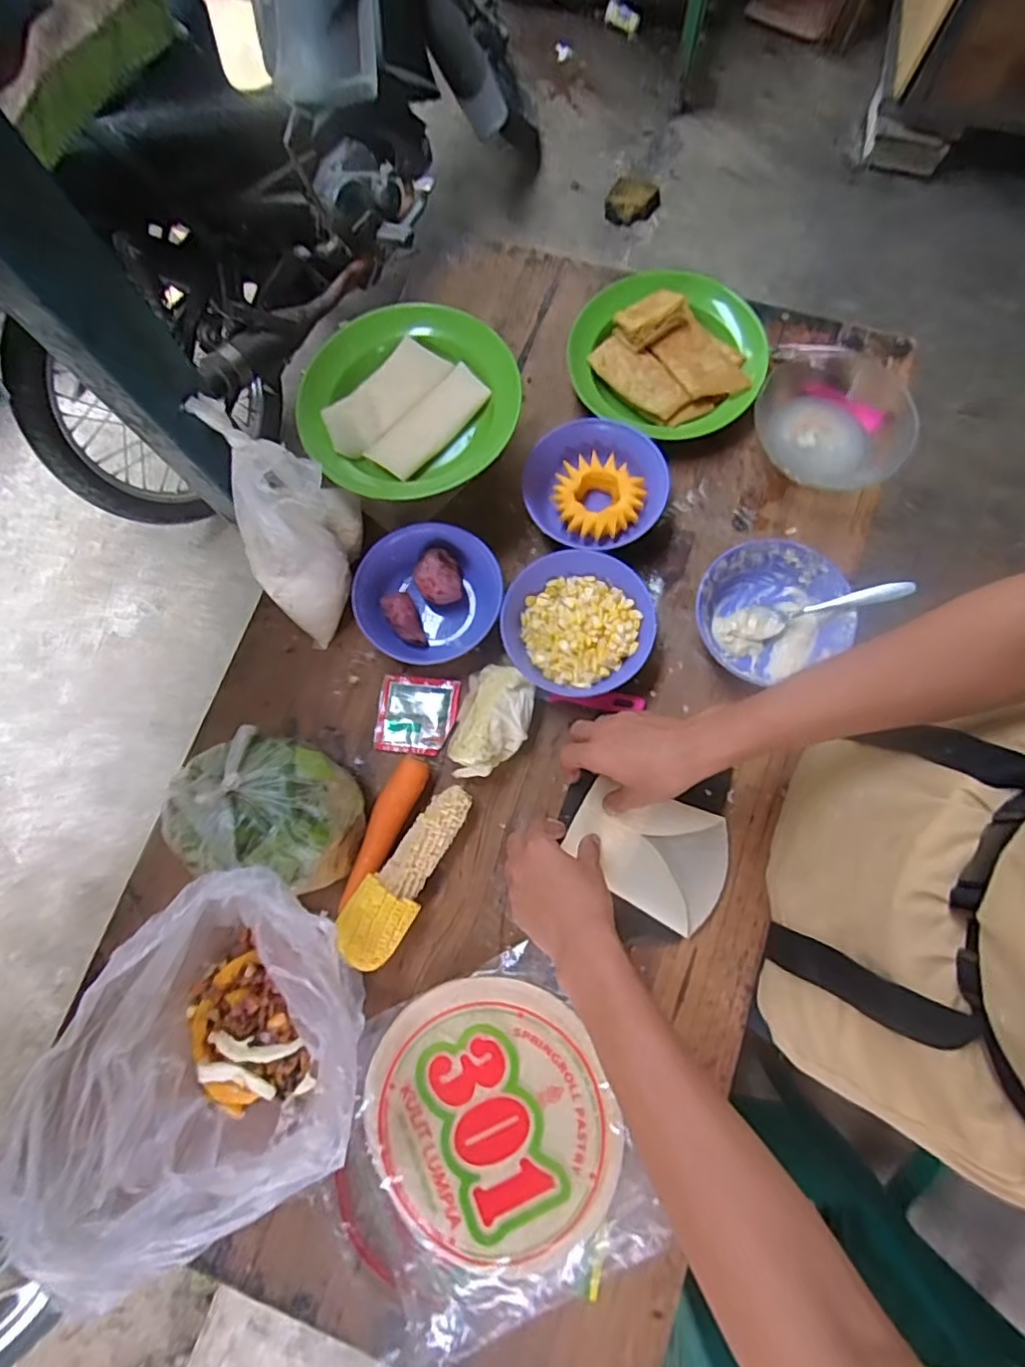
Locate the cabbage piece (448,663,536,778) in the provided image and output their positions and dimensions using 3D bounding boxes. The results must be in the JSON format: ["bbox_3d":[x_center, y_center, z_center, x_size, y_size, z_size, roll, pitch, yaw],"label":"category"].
[{"bbox_3d":[-0.019,0.038,0.578,0.067,0.063,0.106,15,80,3],"label":"cabbage piece"}]

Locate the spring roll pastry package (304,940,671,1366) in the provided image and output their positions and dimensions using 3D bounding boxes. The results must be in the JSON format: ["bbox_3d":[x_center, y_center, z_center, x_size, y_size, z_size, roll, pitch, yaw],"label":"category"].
[{"bbox_3d":[-0.038,0.401,0.513,0.255,0.029,0.258,-25,80,-4],"label":"spring roll pastry package"}]

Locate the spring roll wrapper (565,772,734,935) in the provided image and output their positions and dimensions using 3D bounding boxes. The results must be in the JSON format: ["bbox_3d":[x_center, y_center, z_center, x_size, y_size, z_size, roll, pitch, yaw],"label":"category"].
[{"bbox_3d":[0.131,0.156,0.572,0.149,0.011,0.107,28,77,1],"label":"spring roll wrapper"}]

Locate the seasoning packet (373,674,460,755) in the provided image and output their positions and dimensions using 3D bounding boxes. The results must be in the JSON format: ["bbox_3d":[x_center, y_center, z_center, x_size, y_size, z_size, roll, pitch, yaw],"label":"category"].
[{"bbox_3d":[-0.097,0.031,0.615,0.080,0.008,0.078,5,76,8],"label":"seasoning packet"}]

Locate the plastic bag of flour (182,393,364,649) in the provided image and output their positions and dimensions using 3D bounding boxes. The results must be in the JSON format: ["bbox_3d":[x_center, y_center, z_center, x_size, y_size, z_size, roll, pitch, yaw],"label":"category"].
[{"bbox_3d":[-0.213,-0.137,0.559,0.095,0.187,0.145,12,80,3],"label":"plastic bag of flour"}]

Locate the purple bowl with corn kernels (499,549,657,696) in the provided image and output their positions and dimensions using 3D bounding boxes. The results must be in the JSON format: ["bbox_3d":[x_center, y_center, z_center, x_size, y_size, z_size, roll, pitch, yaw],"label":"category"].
[{"bbox_3d":[0.063,-0.055,0.609,0.145,0.048,0.136,0,79,0],"label":"purple bowl with corn kernels"}]

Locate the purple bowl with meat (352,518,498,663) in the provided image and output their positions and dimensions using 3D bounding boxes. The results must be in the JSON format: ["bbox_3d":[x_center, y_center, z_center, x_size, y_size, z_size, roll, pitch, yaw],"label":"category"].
[{"bbox_3d":[-0.087,-0.088,0.616,0.141,0.041,0.132,0,79,0],"label":"purple bowl with meat"}]

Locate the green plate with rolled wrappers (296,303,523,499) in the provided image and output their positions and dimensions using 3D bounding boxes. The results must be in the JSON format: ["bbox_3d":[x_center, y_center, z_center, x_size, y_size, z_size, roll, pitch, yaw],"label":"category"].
[{"bbox_3d":[-0.099,-0.271,0.588,0.204,0.046,0.206,0,79,0],"label":"green plate with rolled wrappers"}]

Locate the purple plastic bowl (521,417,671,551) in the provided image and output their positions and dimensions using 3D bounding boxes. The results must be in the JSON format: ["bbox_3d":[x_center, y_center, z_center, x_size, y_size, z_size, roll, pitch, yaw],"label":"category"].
[{"bbox_3d":[0.086,-0.206,0.641,0.146,0.032,0.133,0,79,0],"label":"purple plastic bowl"}]

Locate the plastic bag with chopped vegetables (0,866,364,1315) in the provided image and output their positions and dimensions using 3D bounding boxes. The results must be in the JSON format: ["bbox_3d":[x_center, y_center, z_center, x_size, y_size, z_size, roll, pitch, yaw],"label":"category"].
[{"bbox_3d":[-0.220,0.271,0.461,0.217,0.199,0.200,-28,80,-5],"label":"plastic bag with chopped vegetables"}]

